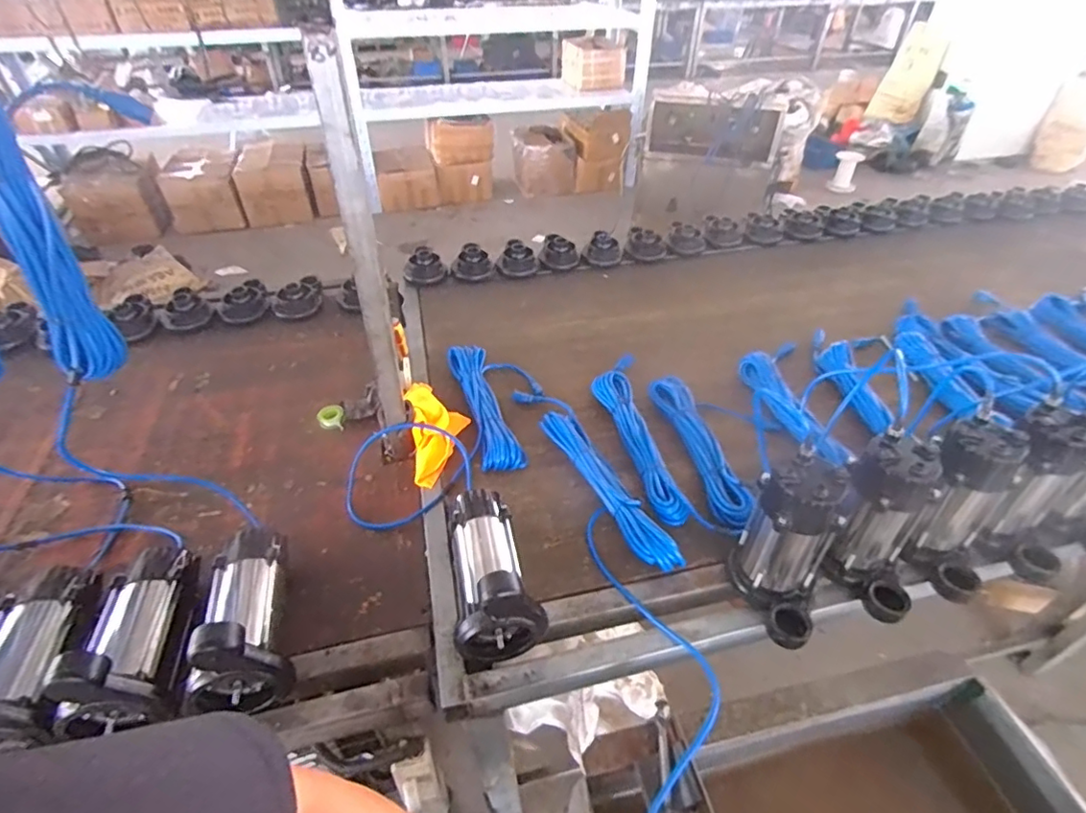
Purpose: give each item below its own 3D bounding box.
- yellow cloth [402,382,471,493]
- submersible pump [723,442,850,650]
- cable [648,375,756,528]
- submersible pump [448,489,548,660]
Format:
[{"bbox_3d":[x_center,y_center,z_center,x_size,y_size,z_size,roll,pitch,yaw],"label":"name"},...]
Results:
[{"bbox_3d":[-0.200,0.028,1.051,0.112,0.072,0.254,-10,43,-9],"label":"yellow cloth"},{"bbox_3d":[0.327,0.198,0.737,0.113,0.232,0.150,13,44,15],"label":"submersible pump"},{"bbox_3d":[0.282,0.075,1.021,0.075,0.055,0.366,-9,43,-8],"label":"cable"},{"bbox_3d":[-0.086,0.219,0.781,0.108,0.160,0.222,-14,44,-13],"label":"submersible pump"}]

